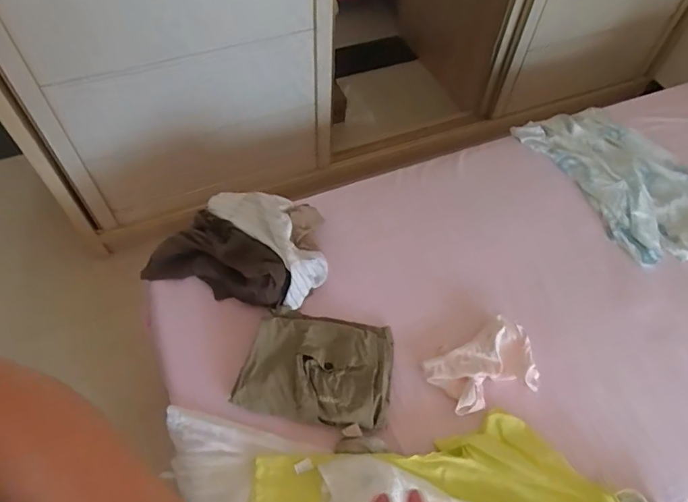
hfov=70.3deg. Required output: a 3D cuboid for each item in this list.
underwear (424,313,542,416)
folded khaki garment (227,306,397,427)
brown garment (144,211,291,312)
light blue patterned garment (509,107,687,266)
[{"bbox_3d":[0.269,0.223,0.928,0.202,0.029,0.133,-28,59,-12],"label":"underwear"},{"bbox_3d":[-0.047,0.207,0.908,0.268,0.032,0.200,10,56,5],"label":"folded khaki garment"},{"bbox_3d":[-0.254,0.018,1.043,0.345,0.097,0.187,14,56,26],"label":"brown garment"},{"bbox_3d":[0.742,-0.193,1.236,0.365,0.042,0.528,-21,58,-15],"label":"light blue patterned garment"}]

